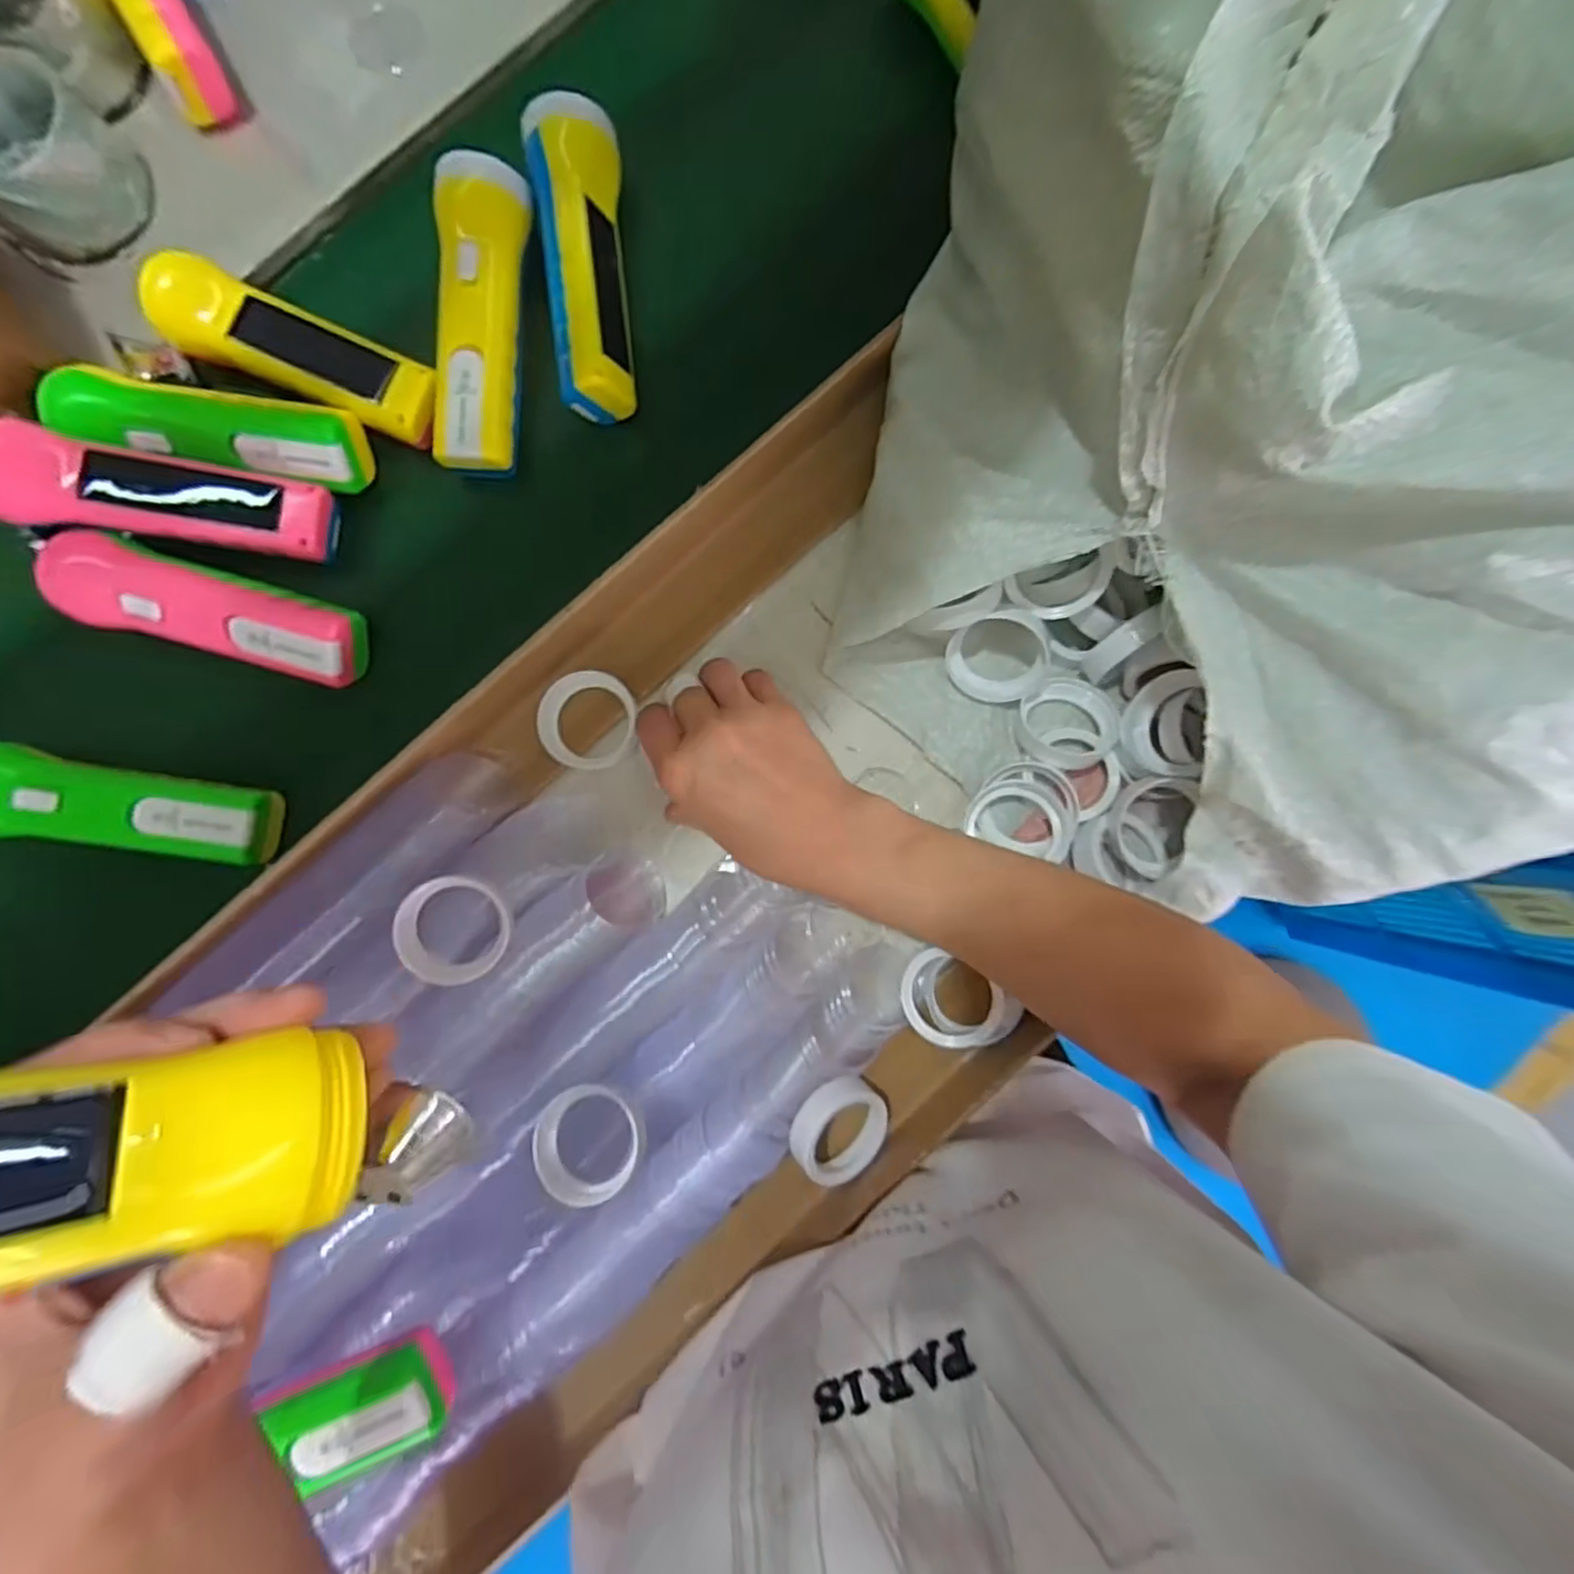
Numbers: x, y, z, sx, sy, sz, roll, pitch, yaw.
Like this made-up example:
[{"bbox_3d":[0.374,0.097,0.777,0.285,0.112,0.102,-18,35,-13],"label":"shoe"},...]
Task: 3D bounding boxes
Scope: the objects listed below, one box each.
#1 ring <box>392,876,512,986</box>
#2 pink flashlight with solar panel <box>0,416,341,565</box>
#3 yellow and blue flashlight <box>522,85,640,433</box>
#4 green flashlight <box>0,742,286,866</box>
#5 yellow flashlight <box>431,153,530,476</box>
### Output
[{"bbox_3d":[-0.172,0.074,0.353,0.052,0.022,0.054,-5,93,-26],"label":"ring"},{"bbox_3d":[-0.340,-0.156,0.373,0.154,0.029,0.044,5,87,-17],"label":"pink flashlight with solar panel"},{"bbox_3d":[-0.114,-0.302,0.400,0.047,0.047,0.168,-8,87,-1],"label":"yellow and blue flashlight"},{"bbox_3d":[-0.378,0.010,0.372,0.177,0.039,0.051,7,87,0],"label":"green flashlight"},{"bbox_3d":[-0.177,-0.266,0.397,0.046,0.048,0.166,5,87,0],"label":"yellow flashlight"}]

